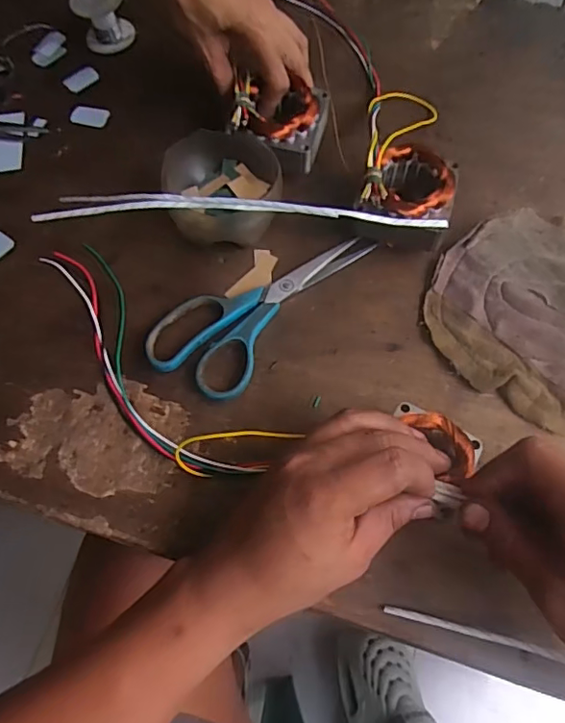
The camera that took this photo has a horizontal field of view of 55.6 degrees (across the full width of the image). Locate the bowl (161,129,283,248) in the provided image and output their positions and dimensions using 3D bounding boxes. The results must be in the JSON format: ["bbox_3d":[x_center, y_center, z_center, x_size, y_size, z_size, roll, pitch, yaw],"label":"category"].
[{"bbox_3d":[-0.049,-0.140,0.435,0.090,0.053,0.092,0,65,-1],"label":"bowl"}]

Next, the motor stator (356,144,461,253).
[{"bbox_3d":[0.097,-0.128,0.428,0.072,0.052,0.077,14,66,6],"label":"motor stator"}]

